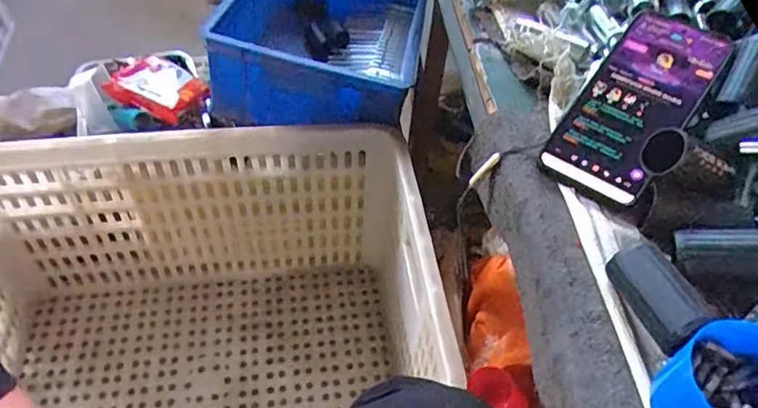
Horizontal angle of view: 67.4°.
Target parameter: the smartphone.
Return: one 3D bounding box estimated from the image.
[{"bbox_3d":[0.190,-0.075,0.416,0.073,0.009,0.153,35,79,24],"label":"smartphone"}]

